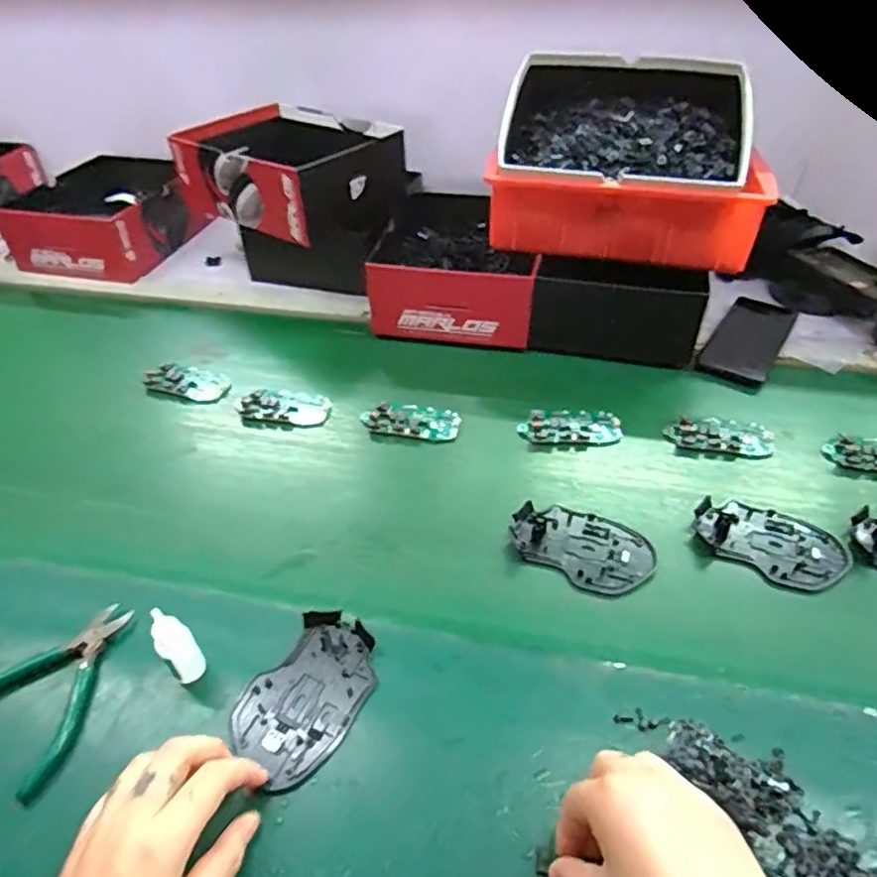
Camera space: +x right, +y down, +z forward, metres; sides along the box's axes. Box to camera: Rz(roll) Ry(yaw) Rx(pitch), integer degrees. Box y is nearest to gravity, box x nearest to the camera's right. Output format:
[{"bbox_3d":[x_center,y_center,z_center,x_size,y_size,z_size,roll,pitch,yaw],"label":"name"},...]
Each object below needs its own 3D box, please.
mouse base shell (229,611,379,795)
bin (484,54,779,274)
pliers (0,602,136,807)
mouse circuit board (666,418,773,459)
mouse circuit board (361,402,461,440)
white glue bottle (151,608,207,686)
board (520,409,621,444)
[{"bbox_3d":[-0.088,0.172,0.422,0.073,0.013,0.107,25,50,25],"label":"mouse base shell"},{"bbox_3d":[0.207,-0.309,0.692,0.278,0.142,0.195,7,43,8],"label":"bin"},{"bbox_3d":[-0.262,0.167,0.428,0.092,0.010,0.119,19,48,20],"label":"pliers"},{"bbox_3d":[0.275,-0.003,0.607,0.100,0.013,0.045,5,44,6],"label":"mouse circuit board"},{"bbox_3d":[-0.028,-0.019,0.634,0.096,0.011,0.039,7,45,8],"label":"mouse circuit board"},{"bbox_3d":[-0.174,0.140,0.416,0.022,0.069,0.018,-30,51,-26],"label":"white glue bottle"},{"bbox_3d":[0.132,-0.012,0.623,0.099,0.009,0.043,-1,44,1],"label":"board"}]

